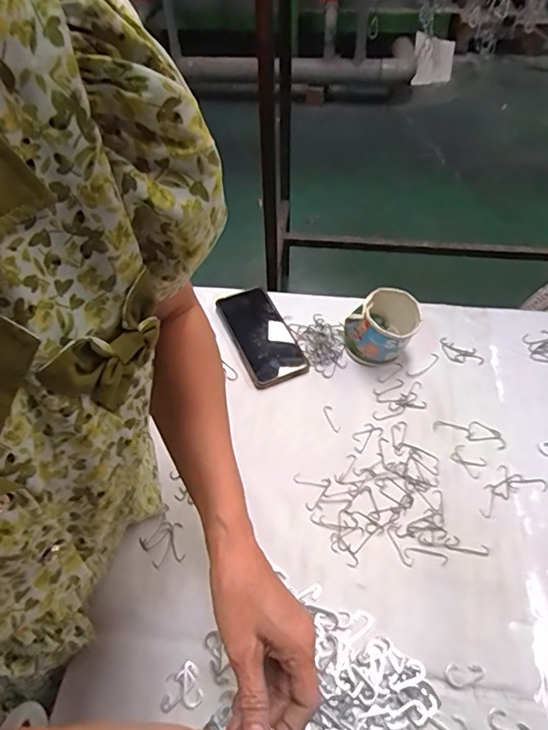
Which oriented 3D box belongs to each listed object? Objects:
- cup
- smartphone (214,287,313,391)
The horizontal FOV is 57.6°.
[{"bbox_3d":[0.141,-0.048,0.668,0.089,0.076,0.078,23,56,17],"label":"cup"},{"bbox_3d":[-0.020,-0.042,0.715,0.081,0.006,0.173,-21,56,-15],"label":"smartphone"}]

